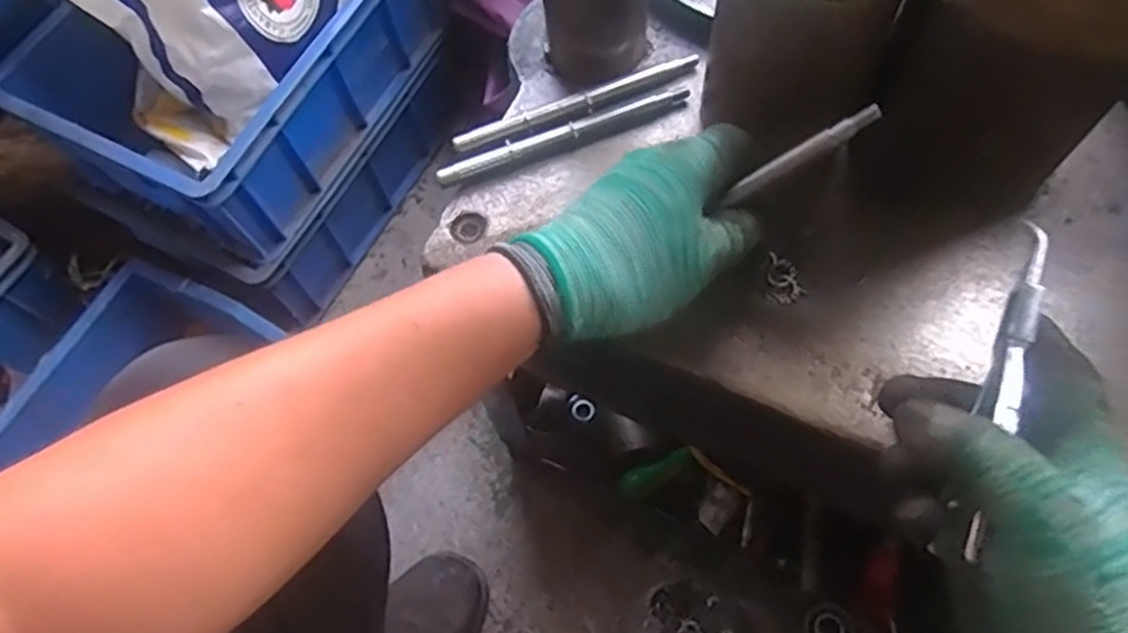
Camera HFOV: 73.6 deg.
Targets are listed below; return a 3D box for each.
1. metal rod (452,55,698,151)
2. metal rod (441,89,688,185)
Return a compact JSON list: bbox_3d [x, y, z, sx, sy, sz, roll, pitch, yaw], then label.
[{"bbox_3d":[0.009,-0.133,0.471,0.162,0.011,0.014,-23,67,-7],"label":"metal rod"},{"bbox_3d":[0.000,-0.113,0.464,0.162,0.010,0.013,-22,67,-6],"label":"metal rod"}]

